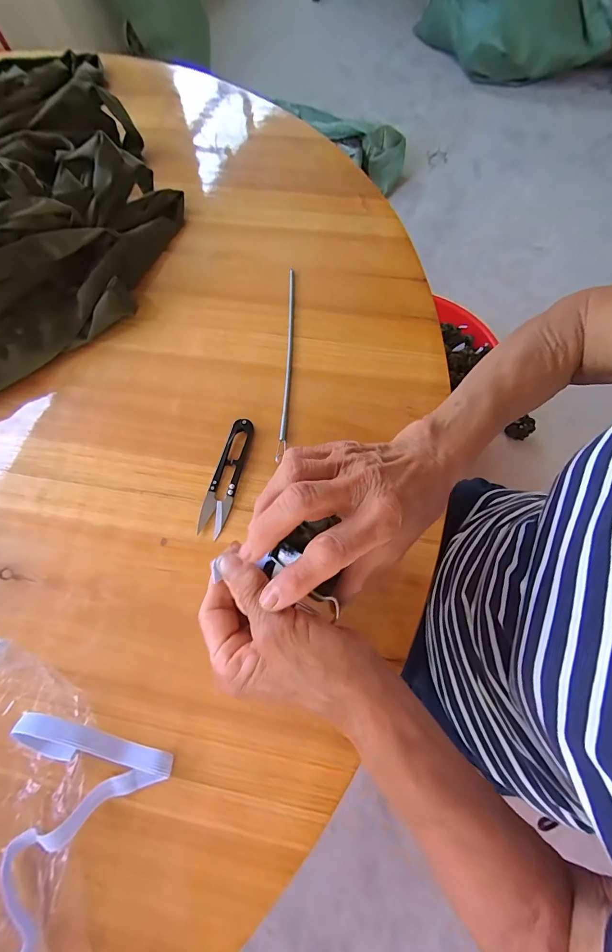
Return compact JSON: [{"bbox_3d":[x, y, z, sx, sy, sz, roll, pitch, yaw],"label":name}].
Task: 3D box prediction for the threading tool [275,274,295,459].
[{"bbox_3d":[-0.017,-0.114,0.366,0.007,0.005,0.218,2,69,2],"label":"threading tool"}]

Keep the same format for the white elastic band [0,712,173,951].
[{"bbox_3d":[-0.161,0.220,0.225,0.097,0.028,0.146,25,72,11],"label":"white elastic band"}]

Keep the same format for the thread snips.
[{"bbox_3d":[-0.066,-0.001,0.319,0.022,0.010,0.101,12,70,6],"label":"thread snips"}]

